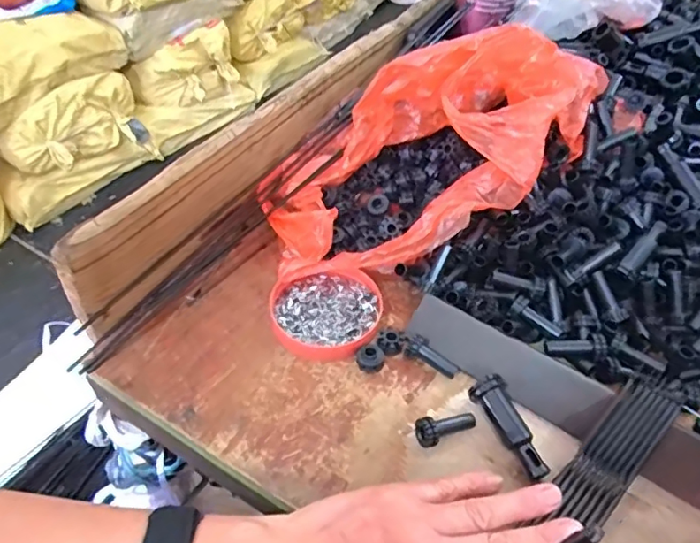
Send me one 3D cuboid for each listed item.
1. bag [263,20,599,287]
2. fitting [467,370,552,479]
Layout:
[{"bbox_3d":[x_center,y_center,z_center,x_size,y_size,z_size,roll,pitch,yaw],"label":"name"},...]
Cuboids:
[{"bbox_3d":[0.067,-0.103,0.449,0.296,0.137,0.166,-23,52,-23],"label":"bag"},{"bbox_3d":[0.102,0.098,0.351,0.021,0.017,0.067,-19,63,-20],"label":"fitting"}]

